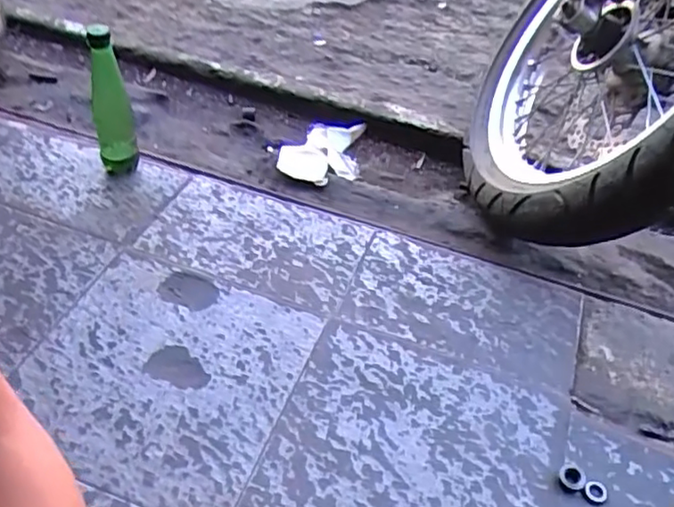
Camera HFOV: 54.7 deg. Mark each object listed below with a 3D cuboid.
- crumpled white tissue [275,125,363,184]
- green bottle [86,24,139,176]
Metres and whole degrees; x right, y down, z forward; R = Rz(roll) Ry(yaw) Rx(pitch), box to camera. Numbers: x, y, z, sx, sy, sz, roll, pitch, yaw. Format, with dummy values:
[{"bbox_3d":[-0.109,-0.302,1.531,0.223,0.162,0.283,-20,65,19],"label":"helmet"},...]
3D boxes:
[{"bbox_3d":[-0.016,-0.177,1.148,0.128,0.050,0.196,34,50,25],"label":"crumpled white tissue"},{"bbox_3d":[-0.314,-0.197,0.909,0.054,0.232,0.059,-8,46,-15],"label":"green bottle"}]

